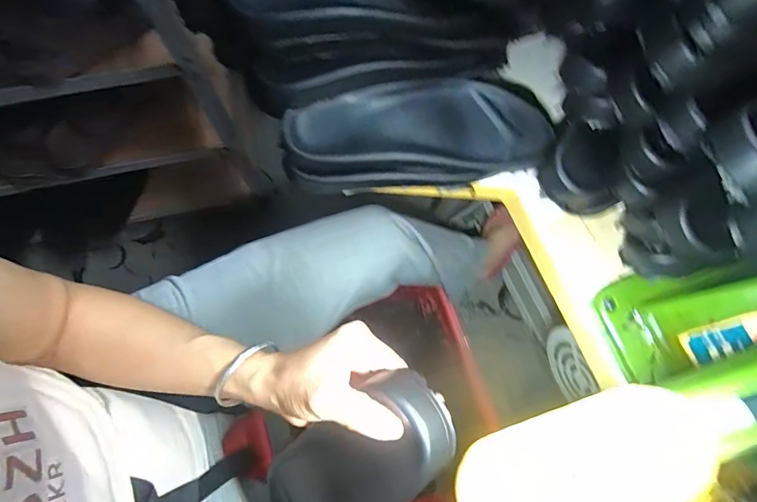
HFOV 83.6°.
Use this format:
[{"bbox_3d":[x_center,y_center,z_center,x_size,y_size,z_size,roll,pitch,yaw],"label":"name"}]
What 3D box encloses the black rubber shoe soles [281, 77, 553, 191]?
[{"bbox_3d":[0.045,-0.126,0.449,0.283,0.051,0.109,-8,74,-4],"label":"black rubber shoe soles"}]

